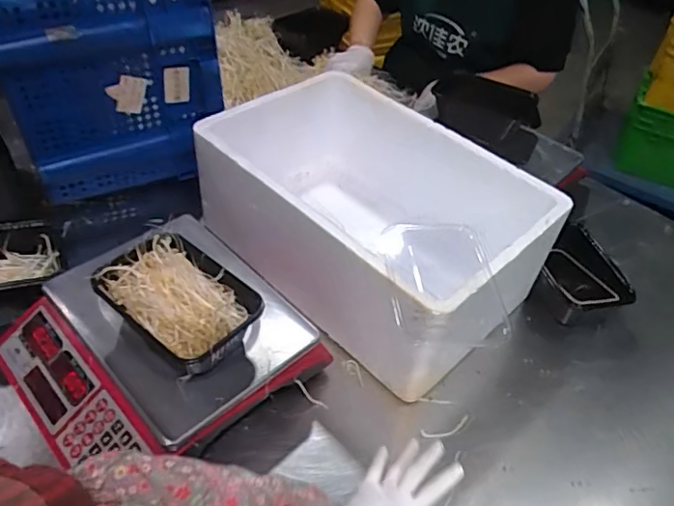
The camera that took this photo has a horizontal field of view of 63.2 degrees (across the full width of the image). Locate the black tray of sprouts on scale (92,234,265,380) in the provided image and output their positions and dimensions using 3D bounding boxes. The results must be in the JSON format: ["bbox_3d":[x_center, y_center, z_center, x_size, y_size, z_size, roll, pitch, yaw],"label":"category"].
[{"bbox_3d":[-0.182,0.061,0.642,0.181,0.069,0.121,30,48,24],"label":"black tray of sprouts on scale"}]

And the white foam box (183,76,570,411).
[{"bbox_3d":[0.056,-0.067,0.853,0.346,0.211,0.485,-33,55,-33],"label":"white foam box"}]

